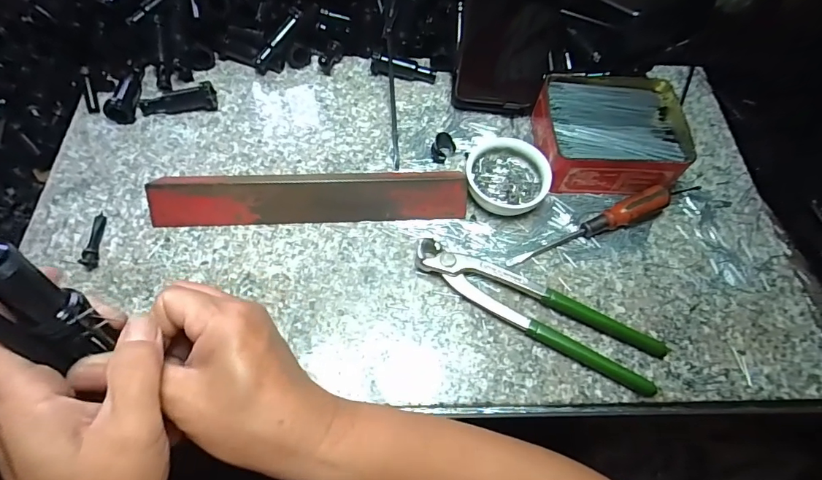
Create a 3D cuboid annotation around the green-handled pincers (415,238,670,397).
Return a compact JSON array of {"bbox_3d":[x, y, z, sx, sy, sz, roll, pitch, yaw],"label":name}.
[{"bbox_3d":[0.097,0.053,0.359,0.201,0.016,0.042,27,64,11],"label":"green-handled pincers"}]

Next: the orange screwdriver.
[{"bbox_3d":[0.152,-0.009,0.385,0.149,0.021,0.020,-23,66,-14],"label":"orange screwdriver"}]

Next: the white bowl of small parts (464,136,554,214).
[{"bbox_3d":[0.084,-0.055,0.404,0.071,0.030,0.064,27,64,11],"label":"white bowl of small parts"}]

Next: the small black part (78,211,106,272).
[{"bbox_3d":[-0.251,0.000,0.364,0.011,0.009,0.050,-4,63,-5],"label":"small black part"}]

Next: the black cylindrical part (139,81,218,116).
[{"bbox_3d":[-0.216,-0.127,0.426,0.069,0.023,0.019,-11,63,-8],"label":"black cylindrical part"}]

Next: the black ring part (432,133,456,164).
[{"bbox_3d":[0.029,-0.084,0.419,0.022,0.021,0.016,-41,71,-21],"label":"black ring part"}]

